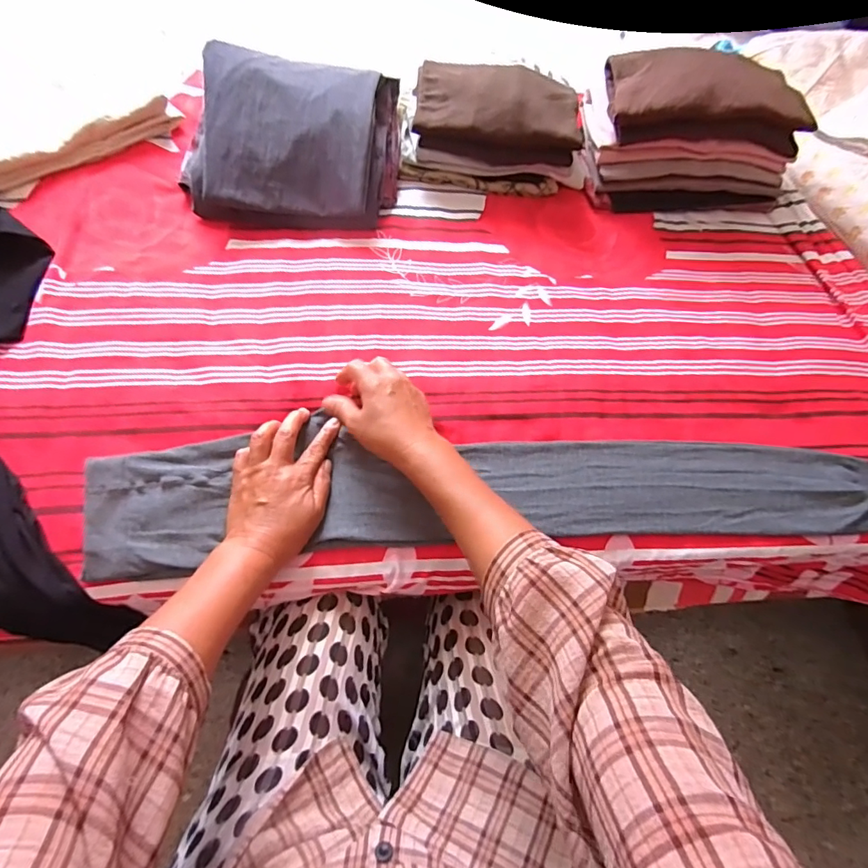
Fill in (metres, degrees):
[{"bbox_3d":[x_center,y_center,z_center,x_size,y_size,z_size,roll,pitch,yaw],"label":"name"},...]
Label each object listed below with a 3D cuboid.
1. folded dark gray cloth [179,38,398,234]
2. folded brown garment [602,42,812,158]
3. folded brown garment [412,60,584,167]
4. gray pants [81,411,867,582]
[{"bbox_3d":[-0.190,-0.402,0.647,0.269,0.082,0.235,2,69,1],"label":"folded dark gray cloth"},{"bbox_3d":[0.390,-0.482,0.683,0.271,0.058,0.148,6,69,2],"label":"folded brown garment"},{"bbox_3d":[0.091,-0.462,0.694,0.229,0.056,0.121,5,69,2],"label":"folded brown garment"},{"bbox_3d":[0.106,0.066,0.515,0.871,0.028,0.127,-1,69,-6],"label":"gray pants"}]

